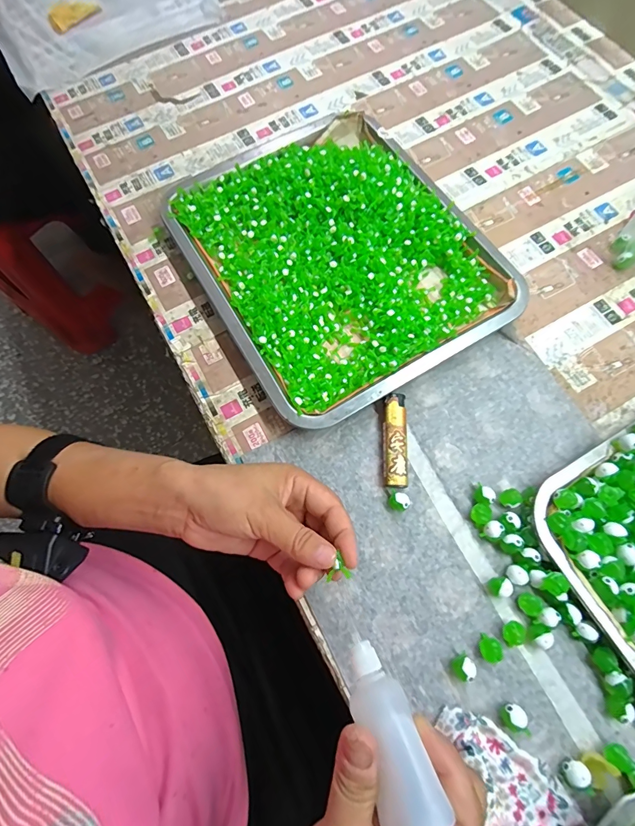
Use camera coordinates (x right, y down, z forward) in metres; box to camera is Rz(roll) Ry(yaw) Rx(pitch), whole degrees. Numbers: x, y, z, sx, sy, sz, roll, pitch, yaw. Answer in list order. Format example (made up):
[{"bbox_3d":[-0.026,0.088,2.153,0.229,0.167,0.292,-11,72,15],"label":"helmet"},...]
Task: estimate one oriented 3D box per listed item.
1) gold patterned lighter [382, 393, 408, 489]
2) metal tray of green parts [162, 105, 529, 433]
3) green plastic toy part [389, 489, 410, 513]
[{"bbox_3d":[0.066,0.023,0.332,0.020,0.014,0.079,0,71,3],"label":"gold patterned lighter"},{"bbox_3d":[0.018,-0.156,0.384,0.253,0.034,0.295,-30,72,-8],"label":"metal tray of green parts"},{"bbox_3d":[0.066,0.072,0.316,0.016,0.013,0.016,-1,71,2],"label":"green plastic toy part"}]

